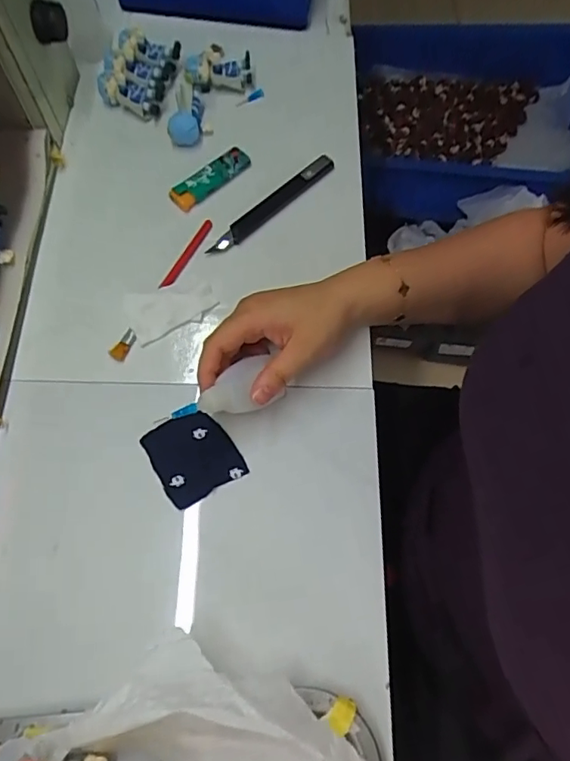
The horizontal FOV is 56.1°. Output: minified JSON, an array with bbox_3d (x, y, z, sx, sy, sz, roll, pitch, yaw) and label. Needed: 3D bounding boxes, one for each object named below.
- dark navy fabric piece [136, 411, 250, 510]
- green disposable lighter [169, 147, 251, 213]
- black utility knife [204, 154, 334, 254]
[{"bbox_3d":[-0.066,0.053,0.380,0.055,0.006,0.060,-28,70,-13],"label":"dark navy fabric piece"},{"bbox_3d":[-0.066,-0.185,0.482,0.023,0.015,0.081,42,72,15],"label":"green disposable lighter"},{"bbox_3d":[-0.011,-0.154,0.470,0.141,0.017,0.016,-41,73,-17],"label":"black utility knife"}]

